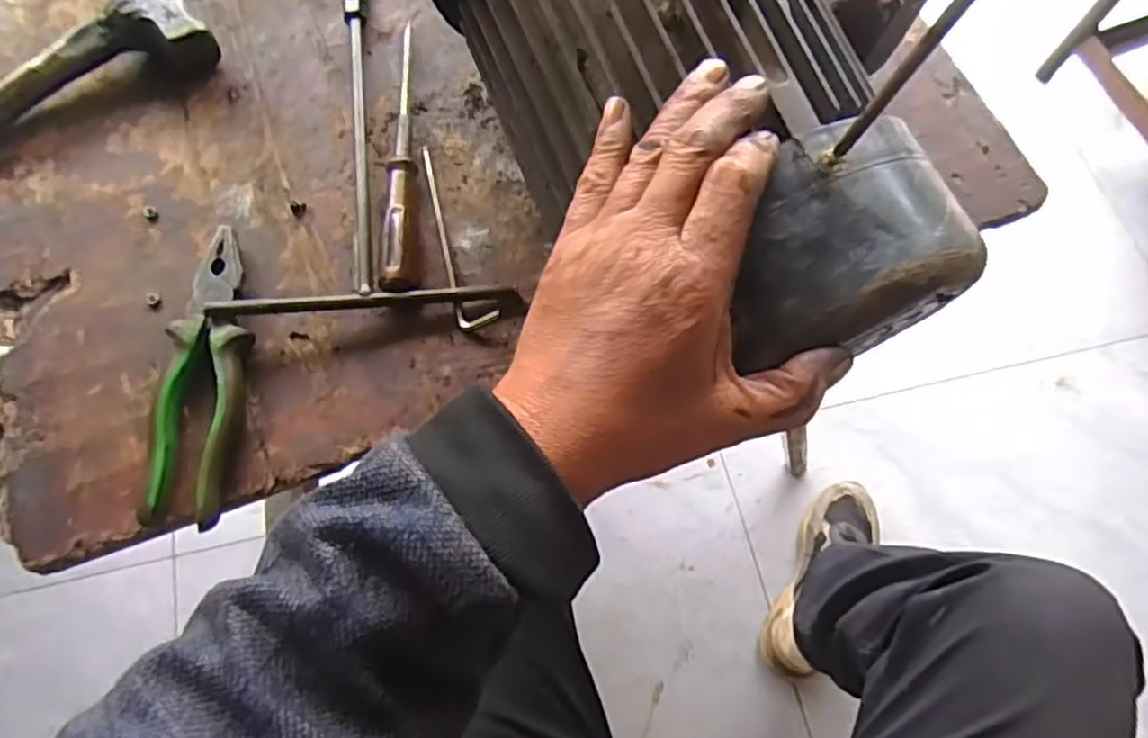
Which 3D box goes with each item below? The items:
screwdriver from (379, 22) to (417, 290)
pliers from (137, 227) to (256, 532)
[{"bbox_3d":[-0.120,-0.155,0.507,0.021,0.025,0.216,-1,69,-1],"label":"screwdriver"},{"bbox_3d":[-0.232,0.003,0.447,0.047,0.023,0.187,0,69,-1],"label":"pliers"}]

